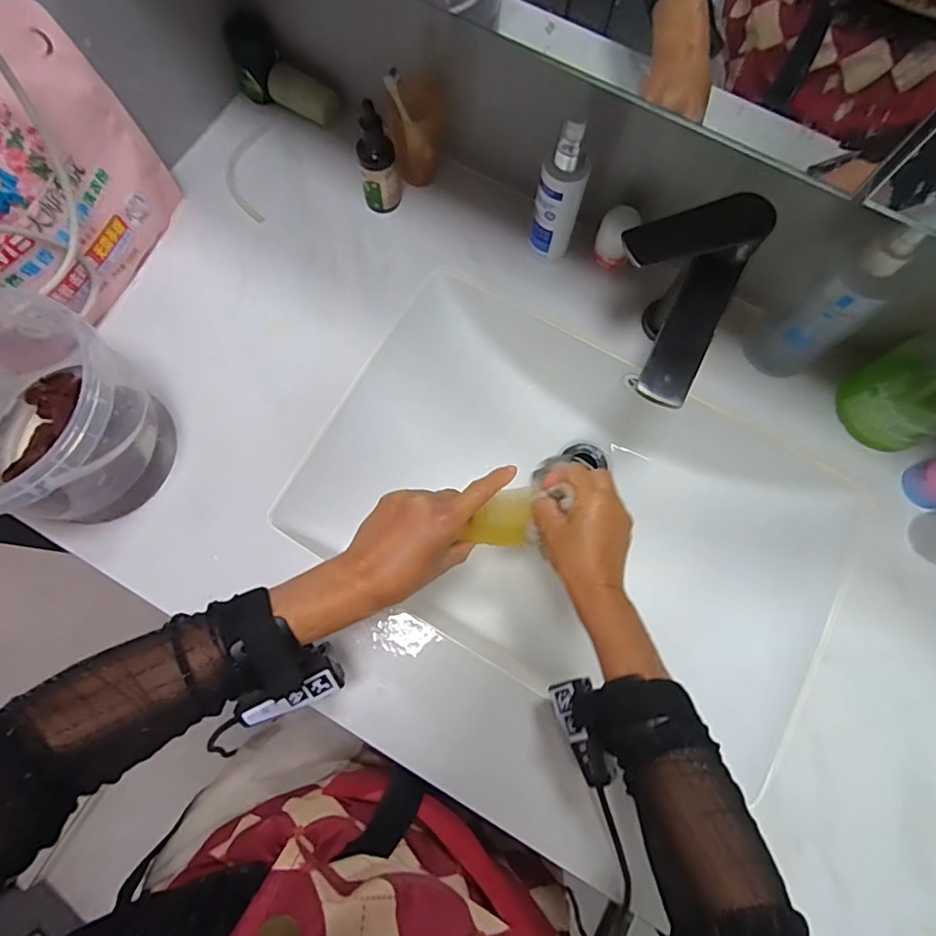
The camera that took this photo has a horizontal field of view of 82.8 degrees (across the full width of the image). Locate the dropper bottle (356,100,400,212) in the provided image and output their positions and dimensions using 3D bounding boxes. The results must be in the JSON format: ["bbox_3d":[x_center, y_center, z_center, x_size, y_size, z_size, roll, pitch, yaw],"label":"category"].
[{"bbox_3d":[-0.088,-0.297,0.514,0.035,0.104,0.028,-6,77,-2],"label":"dropper bottle"}]

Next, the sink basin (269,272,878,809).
[{"bbox_3d":[0.106,0.043,0.568,0.479,0.153,0.343,29,76,6],"label":"sink basin"}]

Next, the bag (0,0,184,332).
[{"bbox_3d":[-0.360,-0.215,0.431,0.042,0.222,0.241,26,78,6],"label":"bag"}]

